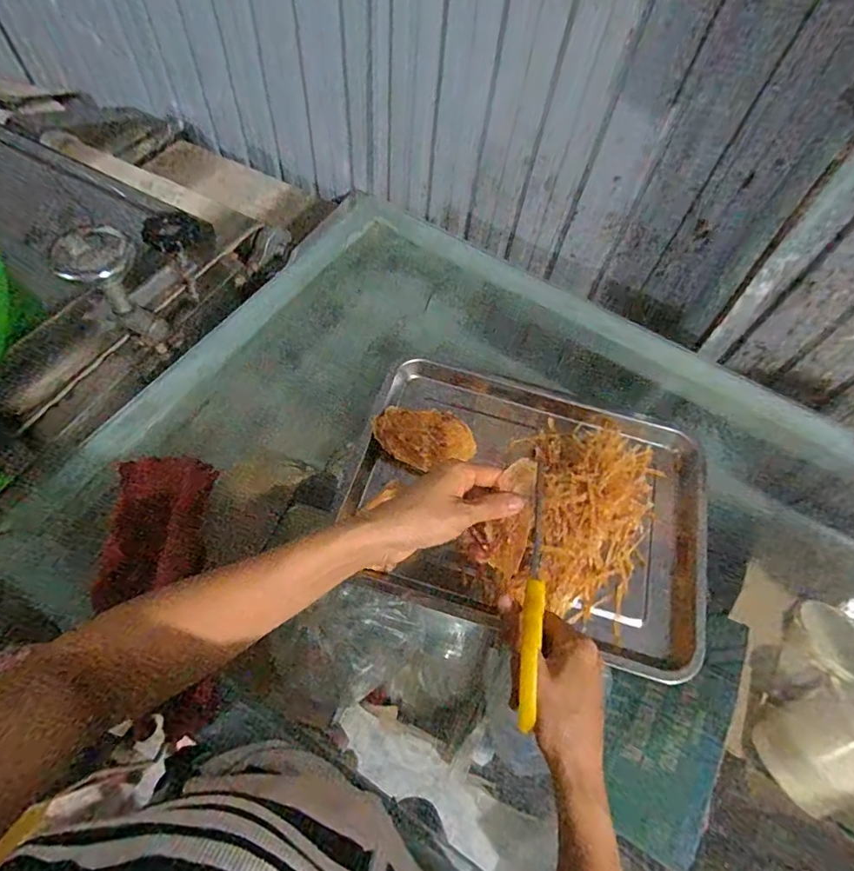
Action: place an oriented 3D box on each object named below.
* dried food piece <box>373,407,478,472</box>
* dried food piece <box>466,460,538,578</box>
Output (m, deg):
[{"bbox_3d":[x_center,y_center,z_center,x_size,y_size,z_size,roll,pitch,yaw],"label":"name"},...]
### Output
[{"bbox_3d":[-0.003,0.003,0.557,0.113,0.008,0.070,1,71,-2],"label":"dried food piece"},{"bbox_3d":[0.068,0.066,0.416,0.046,0.019,0.095,21,86,9],"label":"dried food piece"}]

